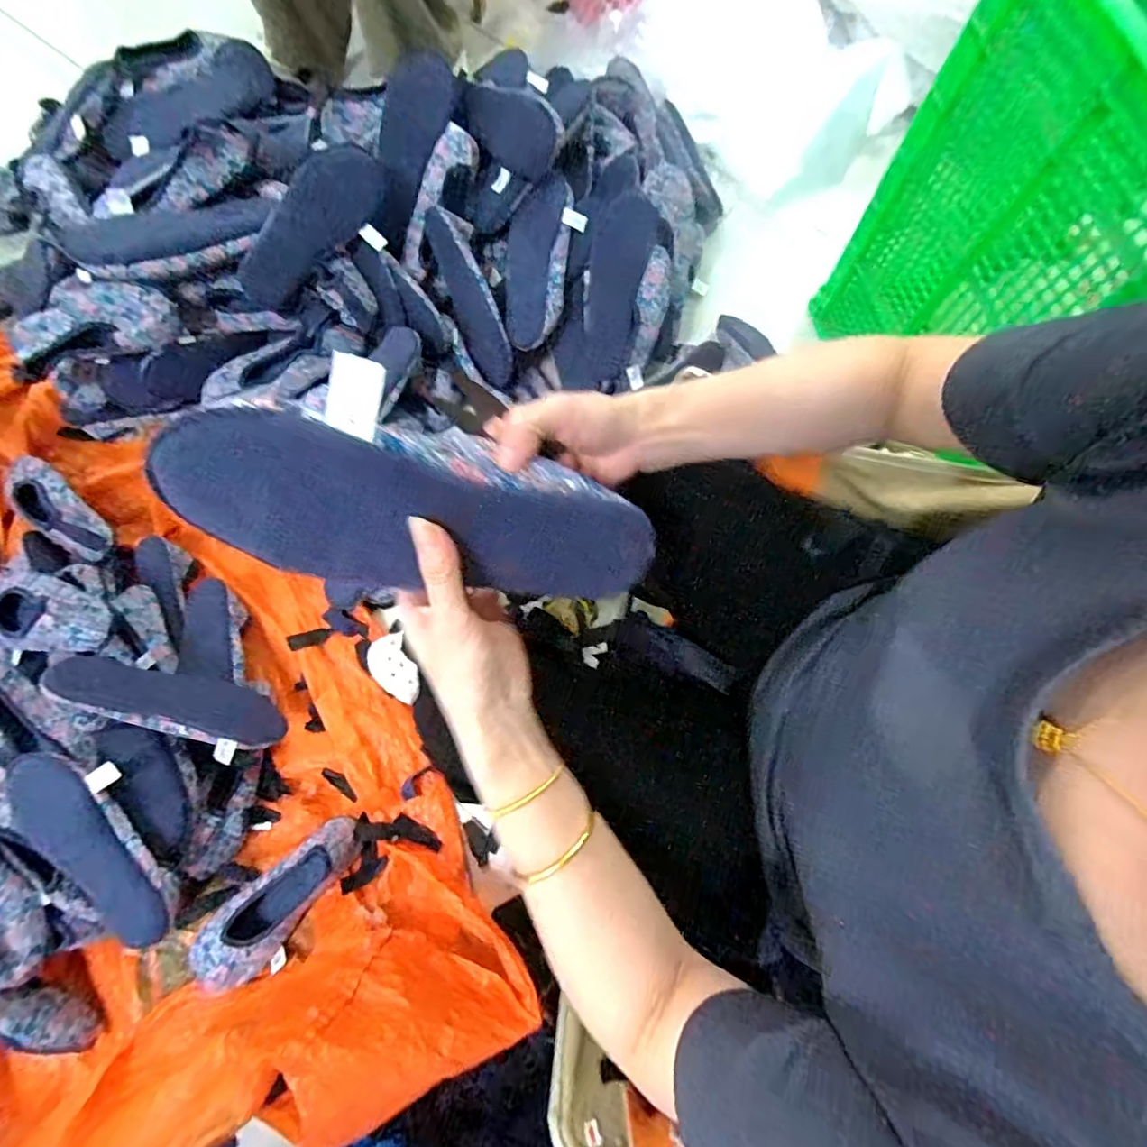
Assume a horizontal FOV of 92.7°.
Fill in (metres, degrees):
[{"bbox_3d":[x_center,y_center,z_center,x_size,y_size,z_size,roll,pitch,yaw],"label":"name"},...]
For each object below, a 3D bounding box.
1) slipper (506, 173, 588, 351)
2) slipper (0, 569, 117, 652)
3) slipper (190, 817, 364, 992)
[{"bbox_3d":[-0.055,-0.483,0.863,0.104,0.052,0.249,8,93,2],"label":"slipper"},{"bbox_3d":[-0.712,0.050,0.728,0.221,0.060,0.104,5,77,16],"label":"slipper"},{"bbox_3d":[-0.388,0.444,0.732,0.245,0.060,0.100,-38,80,-8],"label":"slipper"}]

